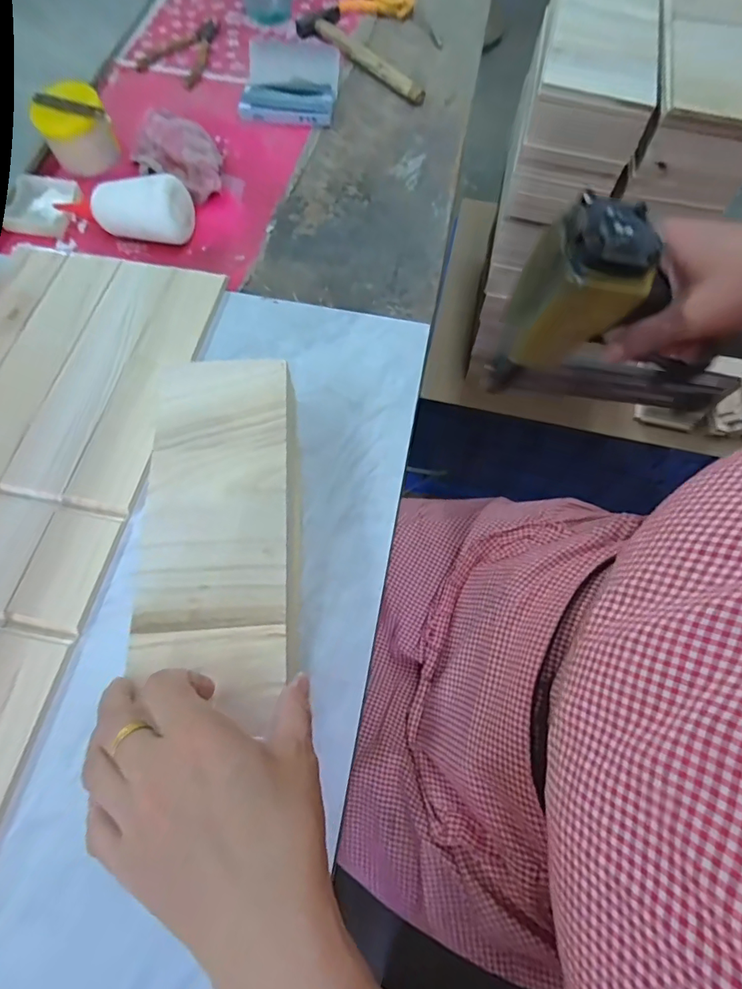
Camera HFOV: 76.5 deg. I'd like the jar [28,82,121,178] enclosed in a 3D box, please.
[{"bbox_3d":[-0.352,-0.438,0.561,0.076,0.057,0.082,1,66,-2],"label":"jar"}]

